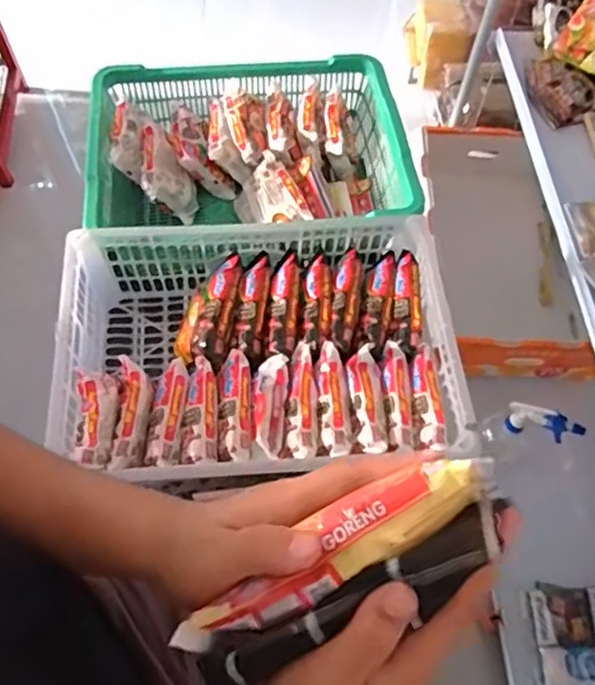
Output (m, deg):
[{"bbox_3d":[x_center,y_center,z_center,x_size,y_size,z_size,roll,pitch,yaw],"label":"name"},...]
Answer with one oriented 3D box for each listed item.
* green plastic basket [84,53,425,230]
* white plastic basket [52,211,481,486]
[{"bbox_3d":[-0.070,-0.269,0.898,0.433,0.116,0.319,-5,62,-5],"label":"green plastic basket"},{"bbox_3d":[-0.048,-0.002,0.746,0.435,0.134,0.269,-6,62,-6],"label":"white plastic basket"}]

